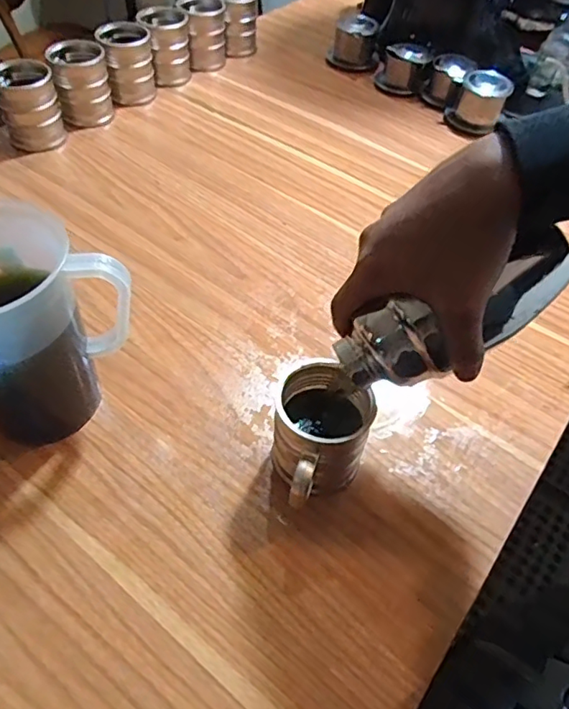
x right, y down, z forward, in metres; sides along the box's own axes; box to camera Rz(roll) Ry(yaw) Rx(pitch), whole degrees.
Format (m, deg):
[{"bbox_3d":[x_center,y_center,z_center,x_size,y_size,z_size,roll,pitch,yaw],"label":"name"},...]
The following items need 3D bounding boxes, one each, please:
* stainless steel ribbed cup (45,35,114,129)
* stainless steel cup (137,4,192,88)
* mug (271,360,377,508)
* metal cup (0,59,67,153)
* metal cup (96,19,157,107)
[{"bbox_3d":[-0.282,-0.377,0.753,0.073,0.093,0.066,-12,53,-13],"label":"stainless steel ribbed cup"},{"bbox_3d":[-0.186,-0.483,0.840,0.074,0.093,0.083,-8,52,-10],"label":"stainless steel cup"},{"bbox_3d":[0.022,0.068,0.419,0.072,0.087,0.099,25,54,16],"label":"mug"},{"bbox_3d":[-0.336,-0.326,0.709,0.072,0.092,0.065,-14,53,-15],"label":"metal cup"},{"bbox_3d":[-0.232,-0.433,0.803,0.070,0.095,0.070,2,51,-2],"label":"metal cup"}]

